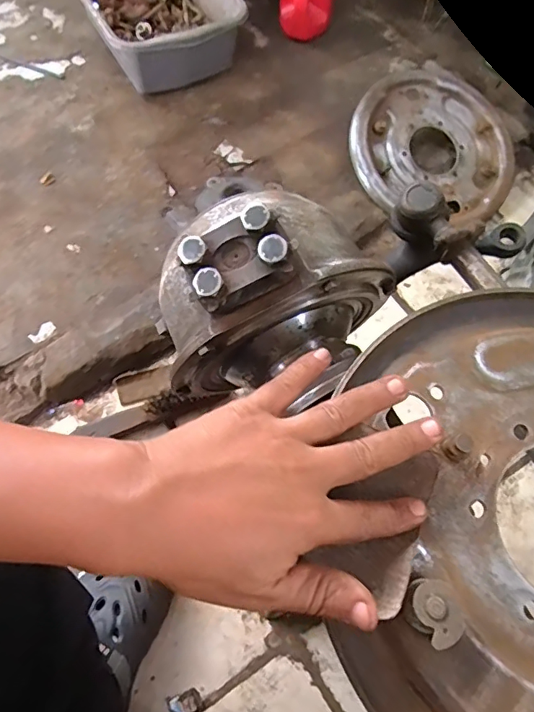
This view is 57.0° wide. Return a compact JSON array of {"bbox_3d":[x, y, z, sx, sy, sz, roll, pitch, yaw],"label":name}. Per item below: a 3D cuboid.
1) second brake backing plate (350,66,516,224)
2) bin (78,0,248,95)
[{"bbox_3d":[0.289,-0.356,0.857,0.261,0.035,0.288,-37,90,-8],"label":"second brake backing plate"},{"bbox_3d":[-0.214,-0.639,0.929,0.249,0.130,0.290,-26,69,-15],"label":"bin"}]

